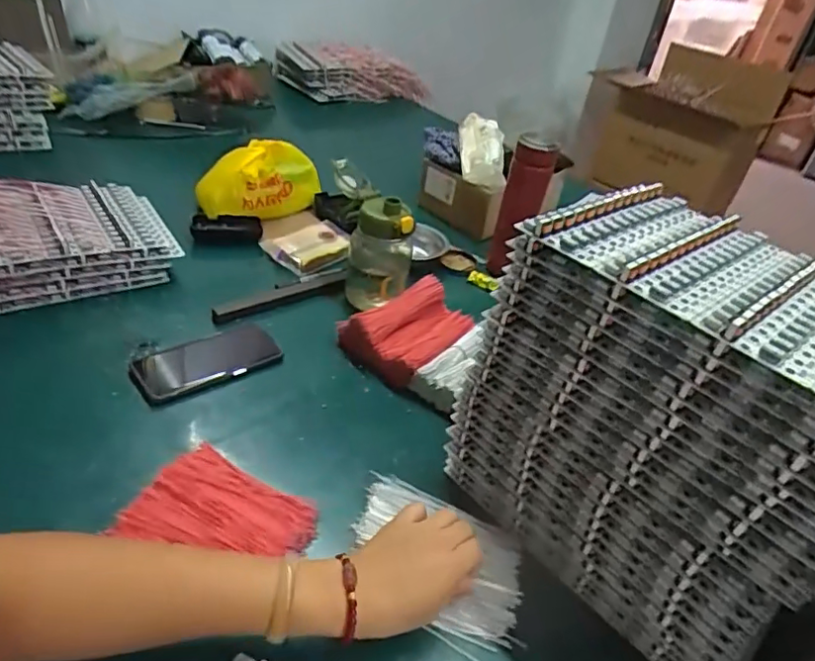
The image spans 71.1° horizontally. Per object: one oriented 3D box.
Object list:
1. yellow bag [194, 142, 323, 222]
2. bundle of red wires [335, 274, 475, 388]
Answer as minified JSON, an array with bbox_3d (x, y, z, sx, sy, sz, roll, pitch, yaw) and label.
[{"bbox_3d":[-0.254,-0.255,0.978,0.205,0.114,0.084,-9,41,-22],"label":"yellow bag"},{"bbox_3d":[0.002,-0.006,0.757,0.127,0.066,0.147,32,39,26],"label":"bundle of red wires"}]

